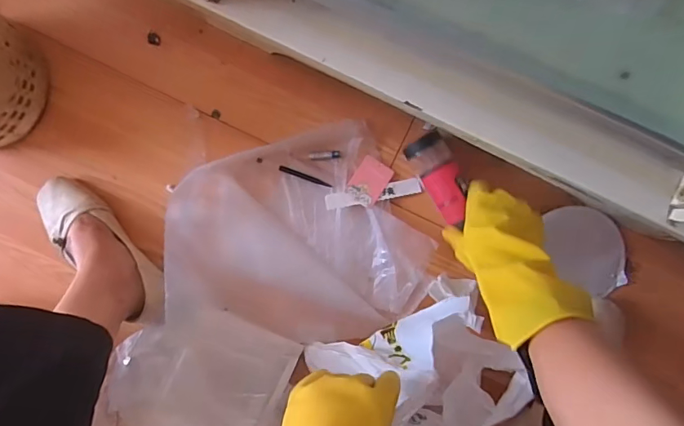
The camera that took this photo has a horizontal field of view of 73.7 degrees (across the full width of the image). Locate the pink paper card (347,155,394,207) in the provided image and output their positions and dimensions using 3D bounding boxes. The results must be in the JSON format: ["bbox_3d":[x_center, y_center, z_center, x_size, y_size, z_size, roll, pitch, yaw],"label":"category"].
[{"bbox_3d":[0.038,-0.043,0.622,0.045,0.008,0.062,31,91,1],"label":"pink paper card"}]

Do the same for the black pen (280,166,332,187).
[{"bbox_3d":[-0.050,-0.050,0.631,0.074,0.010,0.008,21,91,1],"label":"black pen"}]

